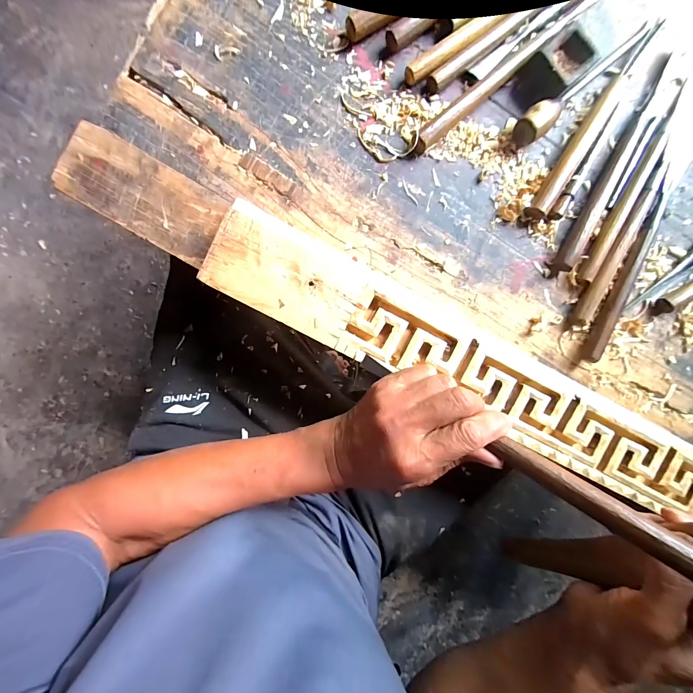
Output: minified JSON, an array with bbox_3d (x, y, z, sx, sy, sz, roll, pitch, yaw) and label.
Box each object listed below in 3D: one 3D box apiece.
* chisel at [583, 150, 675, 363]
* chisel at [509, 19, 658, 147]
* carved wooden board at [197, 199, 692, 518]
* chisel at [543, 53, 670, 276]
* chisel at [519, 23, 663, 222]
[{"bbox_3d":[0.300,-0.089,0.326,0.019,0.018,0.225,22,92,-5],"label":"chisel"},{"bbox_3d":[0.237,-0.269,0.309,0.178,0.025,0.026,-44,96,0],"label":"chisel"},{"bbox_3d":[0.161,0.037,0.318,0.611,0.032,0.086,26,92,-6],"label":"carved wooden board"},{"bbox_3d":[0.277,-0.184,0.321,0.020,0.017,0.243,27,91,-6],"label":"chisel"},{"bbox_3d":[0.251,-0.224,0.316,0.026,0.016,0.220,32,91,-6],"label":"chisel"}]

